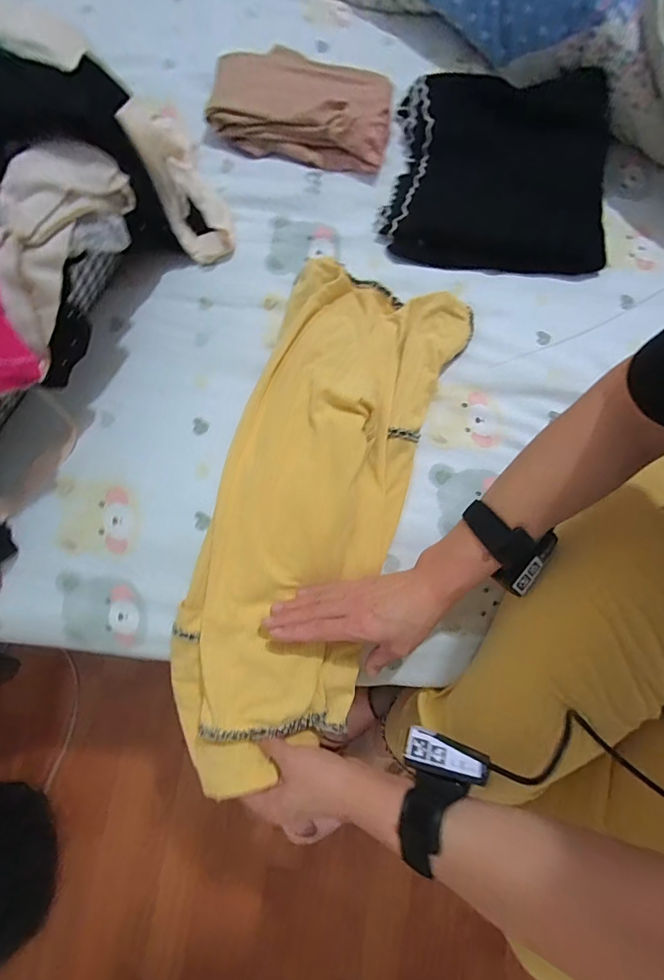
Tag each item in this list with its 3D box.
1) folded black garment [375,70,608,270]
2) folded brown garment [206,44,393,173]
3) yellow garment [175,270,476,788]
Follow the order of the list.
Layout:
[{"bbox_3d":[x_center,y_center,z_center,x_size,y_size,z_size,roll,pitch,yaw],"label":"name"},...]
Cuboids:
[{"bbox_3d":[0.220,-0.421,0.550,0.296,0.061,0.257,4,77,-1],"label":"folded black garment"},{"bbox_3d":[-0.035,-0.532,0.568,0.245,0.047,0.165,15,78,2],"label":"folded brown garment"},{"bbox_3d":[-0.020,0.013,0.466,0.209,0.049,0.569,19,81,2],"label":"yellow garment"}]

